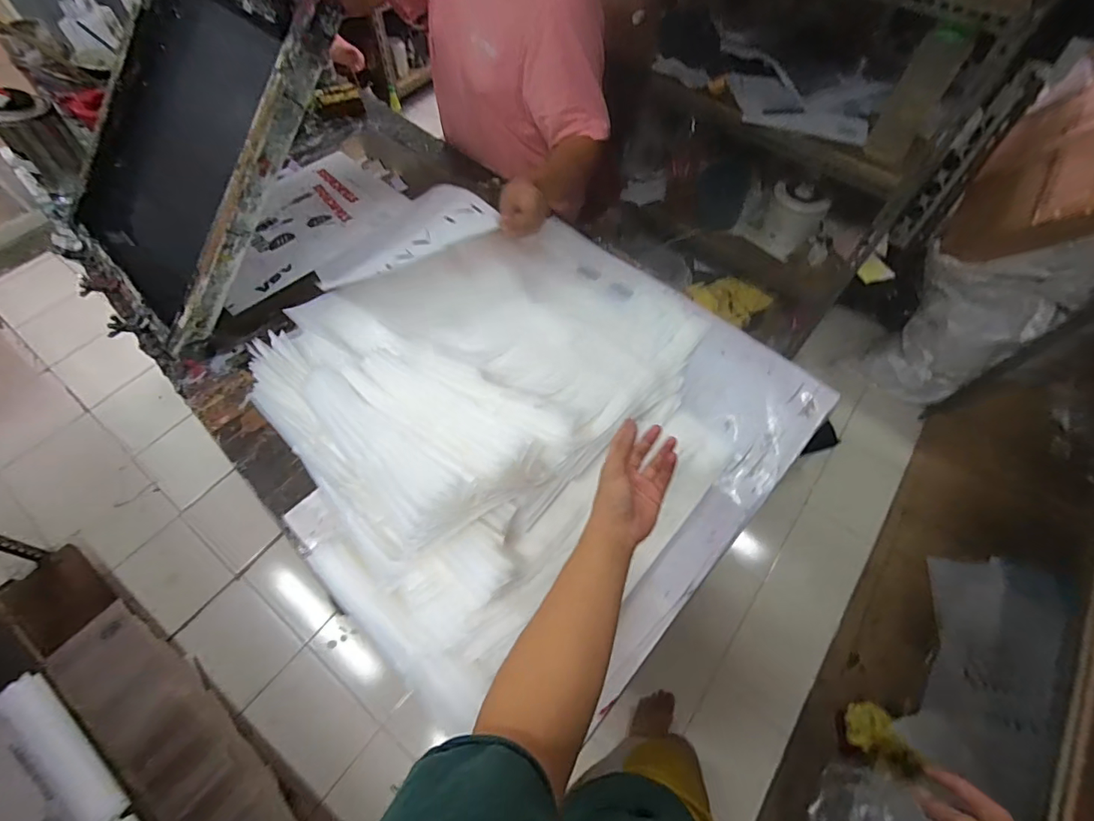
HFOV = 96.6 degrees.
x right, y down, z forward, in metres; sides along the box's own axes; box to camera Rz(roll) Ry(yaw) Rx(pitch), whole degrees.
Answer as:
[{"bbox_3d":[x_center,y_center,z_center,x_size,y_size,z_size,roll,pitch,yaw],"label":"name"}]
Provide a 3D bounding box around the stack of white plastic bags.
[{"bbox_3d":[-0.058,-0.074,0.717,0.681,0.127,0.713,-35,65,-20],"label":"stack of white plastic bags"}]

